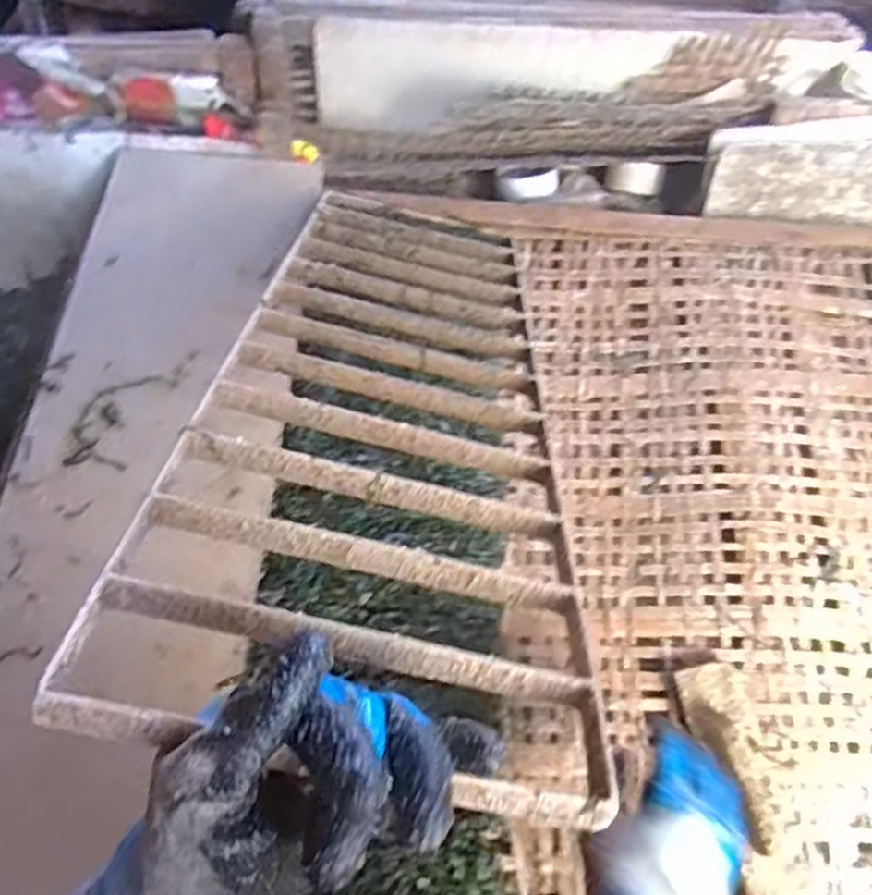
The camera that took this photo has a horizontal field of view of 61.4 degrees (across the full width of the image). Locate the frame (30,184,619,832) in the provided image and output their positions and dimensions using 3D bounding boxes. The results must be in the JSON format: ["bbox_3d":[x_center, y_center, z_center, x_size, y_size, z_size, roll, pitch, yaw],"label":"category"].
[{"bbox_3d":[-0.029,-0.077,0.589,0.229,0.019,0.736,13,33,-7],"label":"frame"}]

